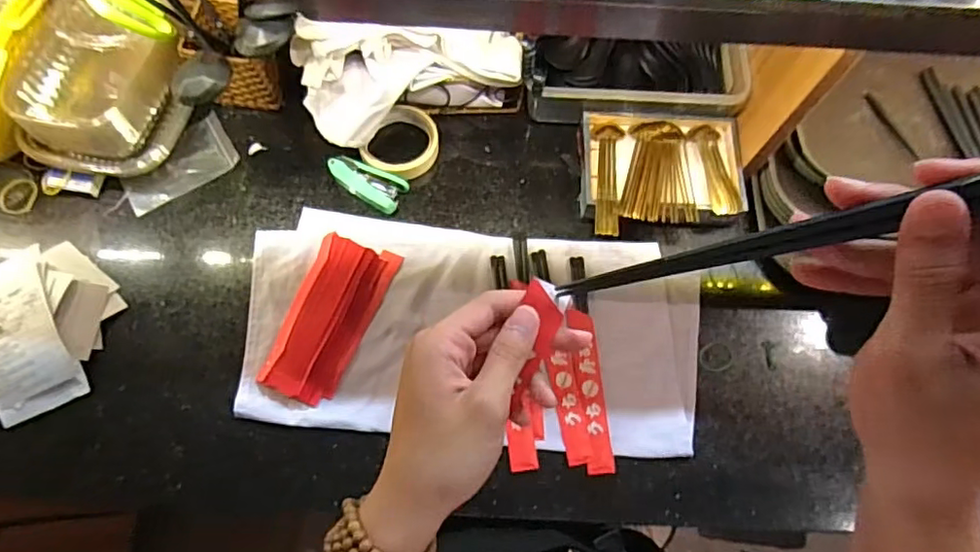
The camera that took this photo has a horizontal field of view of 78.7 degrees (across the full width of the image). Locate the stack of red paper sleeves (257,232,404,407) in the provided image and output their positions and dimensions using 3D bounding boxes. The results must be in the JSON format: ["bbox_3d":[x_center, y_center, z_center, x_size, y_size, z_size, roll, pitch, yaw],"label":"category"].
[{"bbox_3d":[-0.162,0.042,0.607,0.078,0.020,0.168,20,72,4],"label":"stack of red paper sleeves"}]

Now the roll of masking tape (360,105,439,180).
[{"bbox_3d":[-0.096,-0.153,0.682,0.076,0.027,0.083,1,71,-2],"label":"roll of masking tape"}]

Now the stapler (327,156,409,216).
[{"bbox_3d":[-0.137,-0.105,0.666,0.088,0.019,0.044,27,73,7],"label":"stapler"}]

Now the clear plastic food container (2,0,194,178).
[{"bbox_3d":[-0.425,-0.195,0.661,0.146,0.091,0.156,17,72,3],"label":"clear plastic food container"}]

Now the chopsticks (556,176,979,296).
[{"bbox_3d":[0.118,-0.014,0.256,0.015,0.212,0.010,20,66,-38],"label":"chopsticks"}]

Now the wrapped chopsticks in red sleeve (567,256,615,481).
[{"bbox_3d":[0.099,0.086,0.609,0.026,0.004,0.220,-4,72,-4],"label":"wrapped chopsticks in red sleeve"}]

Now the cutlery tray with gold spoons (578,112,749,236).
[{"bbox_3d":[0.190,-0.111,0.667,0.173,0.039,0.152,1,71,-2],"label":"cutlery tray with gold spoons"}]

